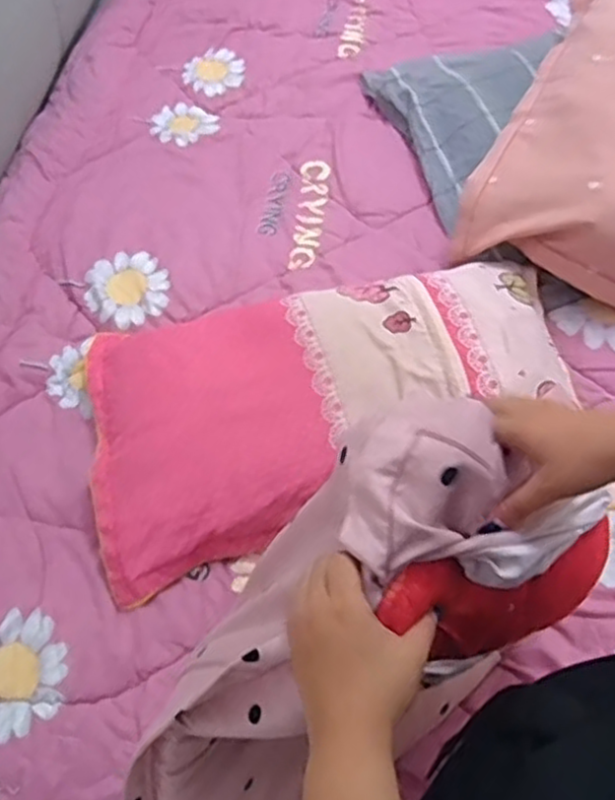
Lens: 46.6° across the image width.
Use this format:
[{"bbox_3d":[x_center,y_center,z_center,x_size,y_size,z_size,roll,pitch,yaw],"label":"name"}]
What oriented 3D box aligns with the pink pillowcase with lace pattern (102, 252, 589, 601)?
[{"bbox_3d":[0.022,-0.035,0.976,0.683,0.085,0.390,-20,58,-9],"label":"pink pillowcase with lace pattern"}]

